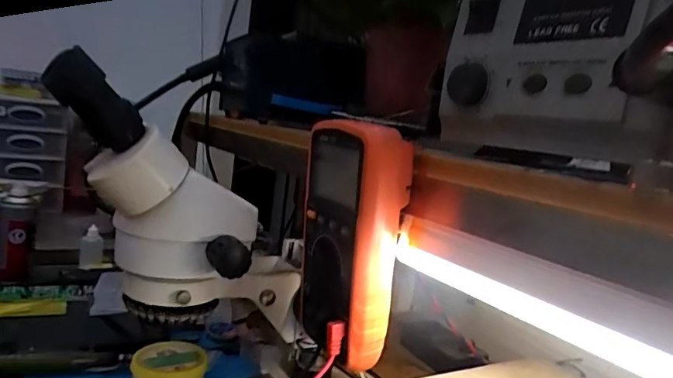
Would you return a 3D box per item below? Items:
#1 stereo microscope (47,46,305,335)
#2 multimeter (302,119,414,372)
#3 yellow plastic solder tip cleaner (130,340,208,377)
[{"bbox_3d":[-0.135,0.021,0.452,0.238,0.255,0.120,4,8,-21],"label":"stereo microscope"},{"bbox_3d":[0.011,0.038,0.388,0.049,0.172,0.094,3,8,-24],"label":"multimeter"},{"bbox_3d":[-0.181,0.200,0.540,0.074,0.046,0.067,4,8,-19],"label":"yellow plastic solder tip cleaner"}]

